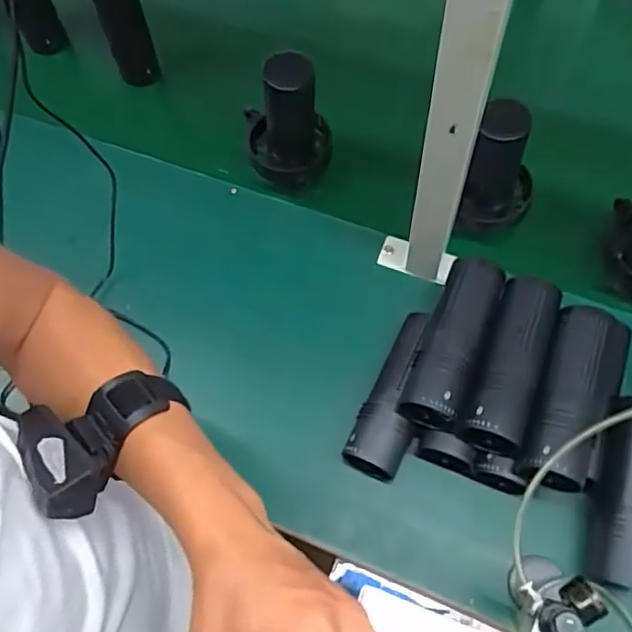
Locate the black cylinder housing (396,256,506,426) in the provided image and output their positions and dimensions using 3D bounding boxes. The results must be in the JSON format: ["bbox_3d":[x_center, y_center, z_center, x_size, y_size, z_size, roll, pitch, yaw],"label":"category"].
[{"bbox_3d":[0.129,0.026,0.585,0.054,0.047,0.172,20,68,12],"label":"black cylinder housing"}]

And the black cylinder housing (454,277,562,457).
[{"bbox_3d":[0.178,0.045,0.569,0.056,0.045,0.170,21,69,12],"label":"black cylinder housing"}]

